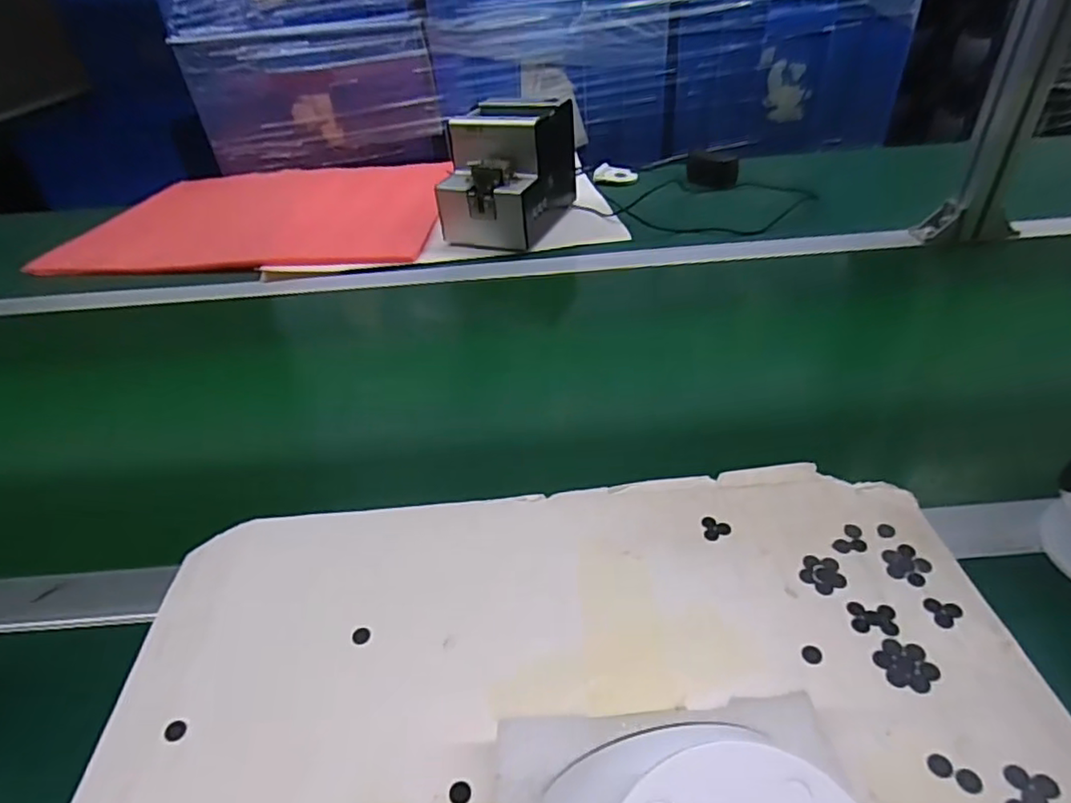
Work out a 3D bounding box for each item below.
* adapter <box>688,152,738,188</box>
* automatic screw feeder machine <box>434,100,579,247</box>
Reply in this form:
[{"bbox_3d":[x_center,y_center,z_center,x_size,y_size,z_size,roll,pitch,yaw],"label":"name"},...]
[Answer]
[{"bbox_3d":[0.273,-0.360,0.950,0.080,0.047,0.026,26,47,33],"label":"adapter"},{"bbox_3d":[-0.036,-0.315,0.828,0.125,0.142,0.188,11,40,19],"label":"automatic screw feeder machine"}]

